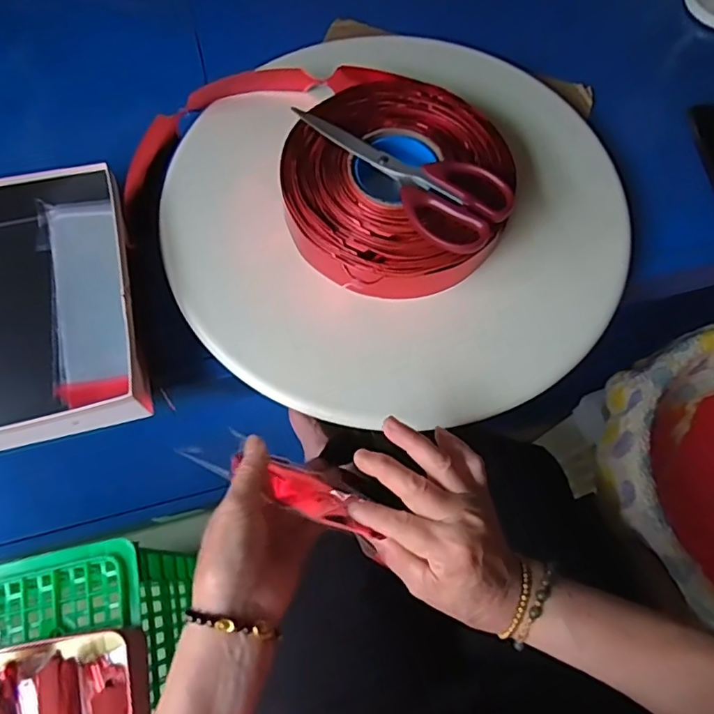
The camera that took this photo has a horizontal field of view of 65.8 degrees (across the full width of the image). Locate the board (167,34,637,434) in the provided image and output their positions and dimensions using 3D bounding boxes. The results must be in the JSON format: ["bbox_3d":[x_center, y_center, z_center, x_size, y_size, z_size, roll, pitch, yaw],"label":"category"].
[{"bbox_3d":[0.029,-0.130,0.485,0.403,0.022,0.373,0,68,-1],"label":"board"}]

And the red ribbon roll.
[{"bbox_3d":[0.036,-0.148,0.468,0.183,0.050,0.202,25,70,9],"label":"red ribbon roll"}]

